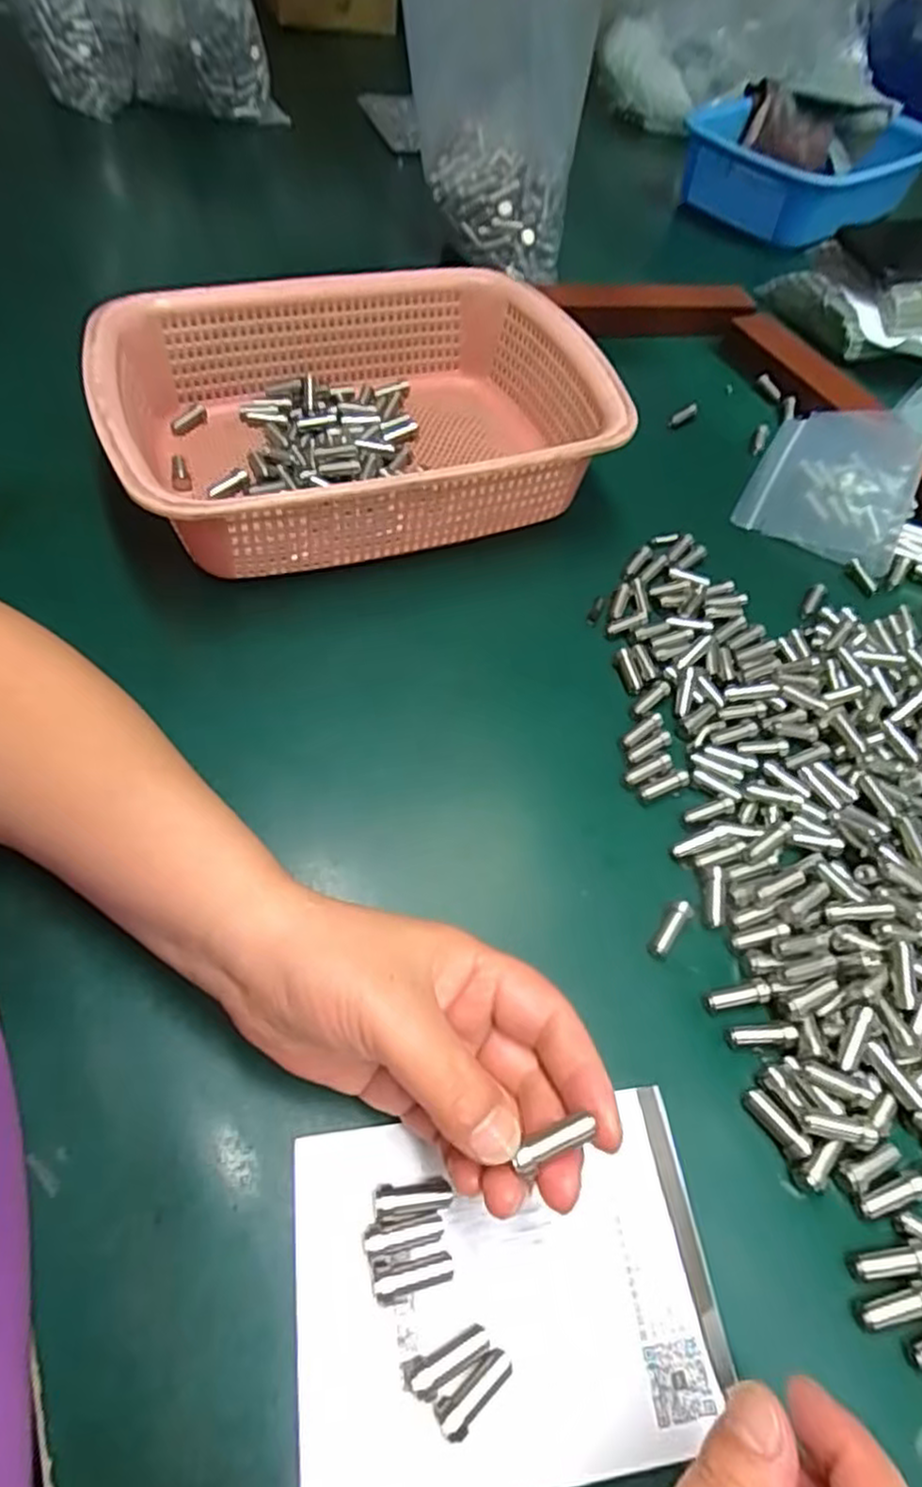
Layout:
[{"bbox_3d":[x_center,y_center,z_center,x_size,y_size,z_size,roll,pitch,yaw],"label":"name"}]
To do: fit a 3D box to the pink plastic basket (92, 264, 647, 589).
[{"bbox_3d":[-0.064,-0.208,0.471,0.303,0.087,0.242,-12,58,-12],"label":"pink plastic basket"}]

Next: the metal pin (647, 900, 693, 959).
[{"bbox_3d":[0.093,0.082,0.322,0.009,0.008,0.028,33,73,17],"label":"metal pin"}]

